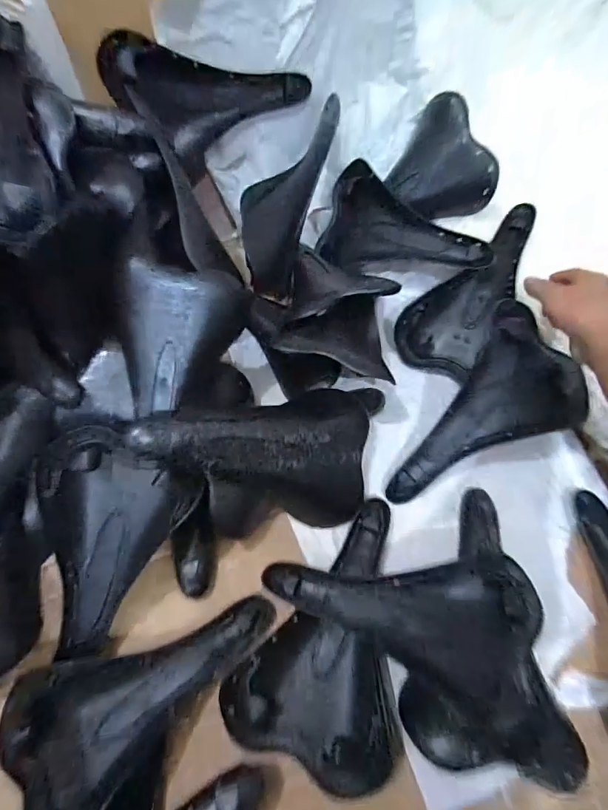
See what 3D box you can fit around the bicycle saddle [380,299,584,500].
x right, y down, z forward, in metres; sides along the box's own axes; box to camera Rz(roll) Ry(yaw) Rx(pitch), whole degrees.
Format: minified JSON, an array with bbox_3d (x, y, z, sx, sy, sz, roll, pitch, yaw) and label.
[{"bbox_3d":[0.199,0.020,0.494,0.250,0.056,0.133,-45,68,6],"label":"bicycle saddle"}]

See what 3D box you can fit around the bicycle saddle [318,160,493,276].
[{"bbox_3d":[0.126,-0.231,0.620,0.242,0.131,0.065,38,41,10],"label":"bicycle saddle"}]

